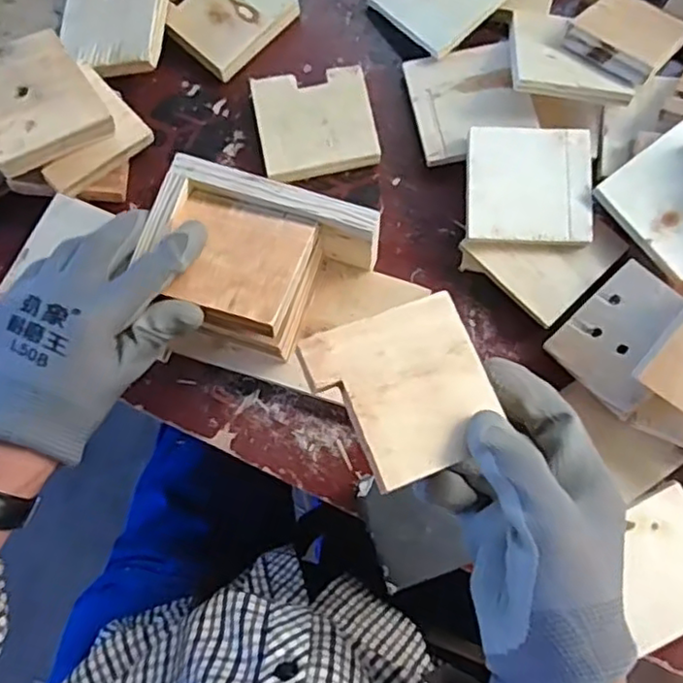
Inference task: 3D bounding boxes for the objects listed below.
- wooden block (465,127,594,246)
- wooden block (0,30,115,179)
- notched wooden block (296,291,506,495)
[{"bbox_3d":[0.140,-0.116,0.485,0.091,0.018,0.087,2,80,0],"label":"wooden block"},{"bbox_3d":[-0.228,-0.177,0.476,0.086,0.015,0.088,-34,89,-23],"label":"wooden block"},{"bbox_3d":[0.033,0.025,0.331,0.085,0.013,0.084,-22,77,-3],"label":"notched wooden block"}]

